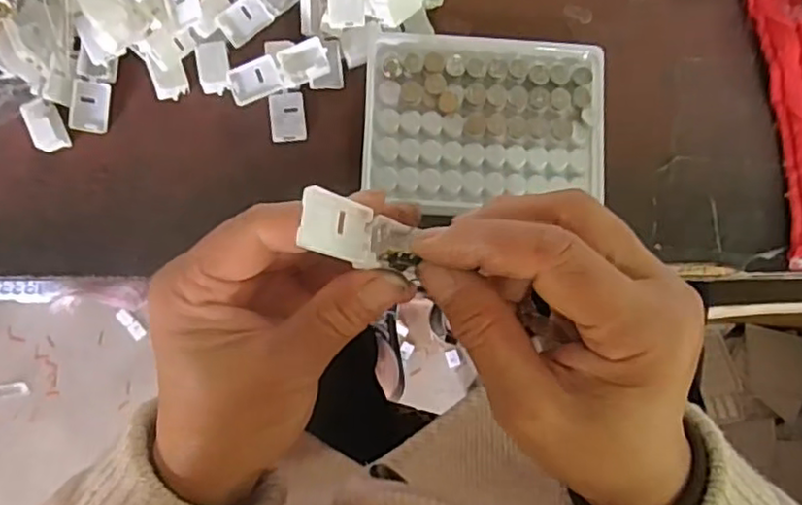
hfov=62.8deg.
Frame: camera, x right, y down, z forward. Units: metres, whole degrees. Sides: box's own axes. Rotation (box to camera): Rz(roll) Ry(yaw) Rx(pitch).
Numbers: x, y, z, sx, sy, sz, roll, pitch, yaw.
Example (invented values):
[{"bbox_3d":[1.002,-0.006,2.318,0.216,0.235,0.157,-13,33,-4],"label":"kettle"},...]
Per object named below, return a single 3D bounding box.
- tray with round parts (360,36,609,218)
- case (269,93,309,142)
[{"bbox_3d":[0.046,-0.071,0.367,0.127,0.030,0.096,2,84,-3],"label":"tray with round parts"},{"bbox_3d":[-0.064,-0.077,0.373,0.020,0.004,0.028,-5,85,-4],"label":"case"}]

